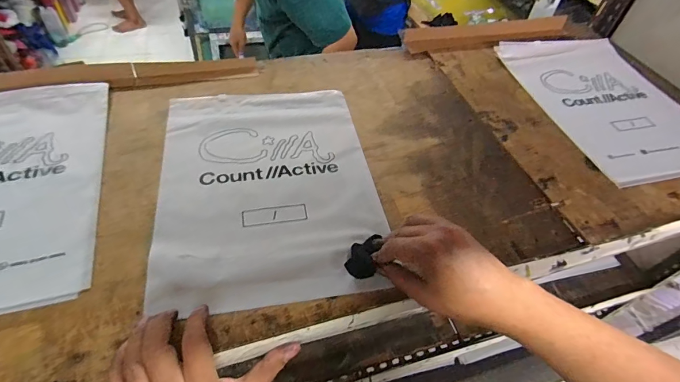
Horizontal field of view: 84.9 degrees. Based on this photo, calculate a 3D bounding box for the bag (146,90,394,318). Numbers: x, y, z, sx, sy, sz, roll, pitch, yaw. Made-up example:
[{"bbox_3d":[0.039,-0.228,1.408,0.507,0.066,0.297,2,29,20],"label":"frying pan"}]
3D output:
[{"bbox_3d":[-0.091,-0.019,0.483,0.264,0.009,0.340,-6,51,-12],"label":"bag"}]

